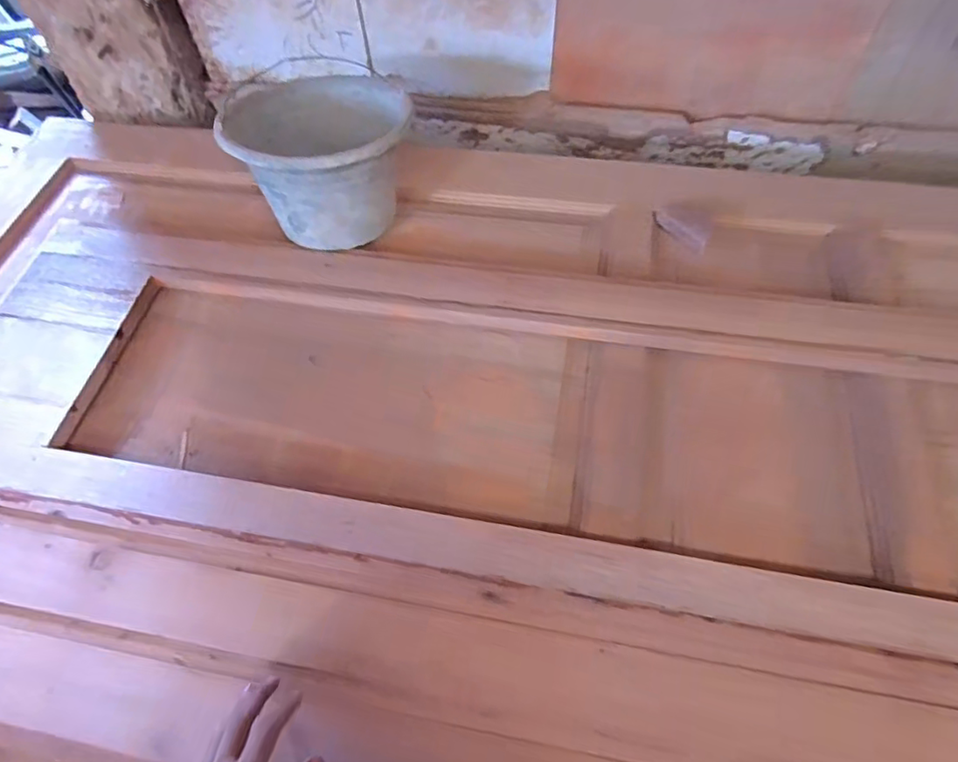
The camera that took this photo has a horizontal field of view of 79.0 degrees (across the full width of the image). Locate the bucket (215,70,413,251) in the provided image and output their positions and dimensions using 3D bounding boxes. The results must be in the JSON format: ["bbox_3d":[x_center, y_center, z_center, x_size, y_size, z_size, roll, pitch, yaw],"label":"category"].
[{"bbox_3d":[-0.204,-0.296,0.800,0.221,0.166,0.213,-1,60,2],"label":"bucket"}]

